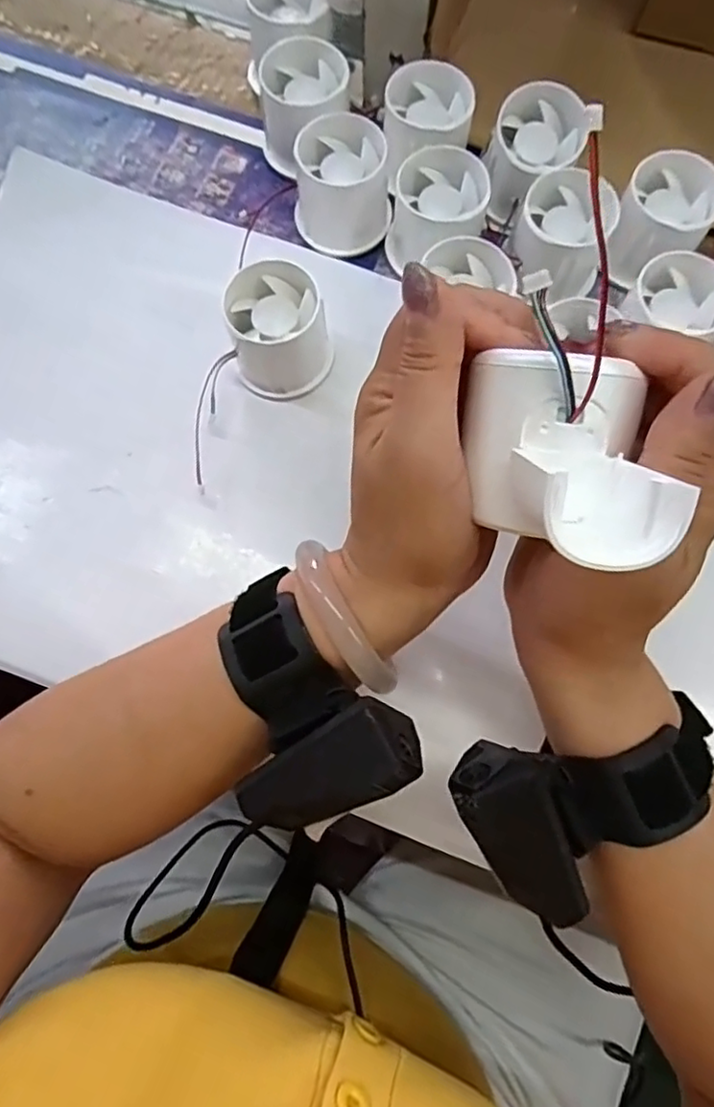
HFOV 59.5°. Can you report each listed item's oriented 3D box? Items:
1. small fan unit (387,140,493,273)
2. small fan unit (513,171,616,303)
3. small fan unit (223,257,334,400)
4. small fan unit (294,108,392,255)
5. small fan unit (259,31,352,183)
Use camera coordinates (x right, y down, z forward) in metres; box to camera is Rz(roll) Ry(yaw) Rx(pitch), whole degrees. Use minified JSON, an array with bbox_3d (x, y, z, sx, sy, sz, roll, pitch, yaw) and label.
[{"bbox_3d":[0.046,-0.193,0.357,0.052,0.046,0.053,0,76,0],"label":"small fan unit"},{"bbox_3d":[0.116,-0.177,0.354,0.056,0.040,0.056,0,76,0],"label":"small fan unit"},{"bbox_3d":[-0.043,-0.122,0.344,0.051,0.048,0.056,0,76,0],"label":"small fan unit"},{"bbox_3d":[-0.010,-0.215,0.365,0.054,0.047,0.055,-9,76,-2],"label":"small fan unit"},{"bbox_3d":[-0.030,-0.267,0.379,0.056,0.050,0.060,39,79,9],"label":"small fan unit"}]

